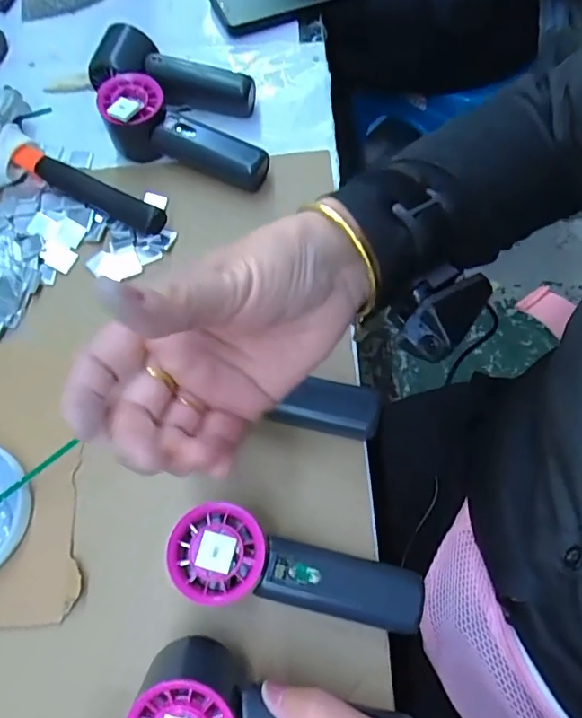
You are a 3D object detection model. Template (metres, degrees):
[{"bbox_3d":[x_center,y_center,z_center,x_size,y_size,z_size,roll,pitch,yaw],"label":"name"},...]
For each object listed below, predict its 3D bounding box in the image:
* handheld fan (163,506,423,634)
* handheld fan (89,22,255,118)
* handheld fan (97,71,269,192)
[{"bbox_3d":[0.005,0.135,0.323,0.150,0.061,0.051,12,69,8],"label":"handheld fan"},{"bbox_3d":[-0.111,-0.273,0.497,0.155,0.046,0.053,17,69,-6],"label":"handheld fan"},{"bbox_3d":[-0.095,-0.201,0.460,0.157,0.056,0.055,18,70,11],"label":"handheld fan"}]

